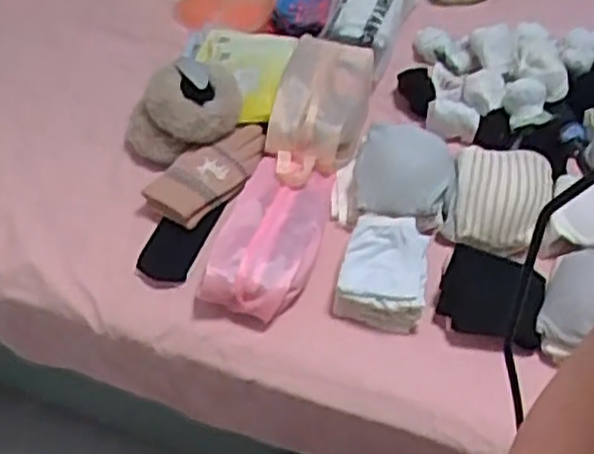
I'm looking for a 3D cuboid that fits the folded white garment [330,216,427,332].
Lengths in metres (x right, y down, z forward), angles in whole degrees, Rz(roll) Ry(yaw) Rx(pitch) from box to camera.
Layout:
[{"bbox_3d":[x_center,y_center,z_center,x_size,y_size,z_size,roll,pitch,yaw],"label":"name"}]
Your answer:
[{"bbox_3d":[0.109,0.057,0.951,0.108,0.070,0.124,9,56,10],"label":"folded white garment"}]

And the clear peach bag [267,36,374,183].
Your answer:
[{"bbox_3d":[0.035,-0.172,1.085,0.126,0.064,0.260,8,56,9],"label":"clear peach bag"}]

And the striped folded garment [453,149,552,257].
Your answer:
[{"bbox_3d":[0.273,-0.042,1.003,0.128,0.053,0.152,5,55,8],"label":"striped folded garment"}]

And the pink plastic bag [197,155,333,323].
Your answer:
[{"bbox_3d":[-0.036,0.004,0.989,0.138,0.057,0.226,8,56,10],"label":"pink plastic bag"}]

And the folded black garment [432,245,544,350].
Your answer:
[{"bbox_3d":[0.245,0.084,0.949,0.122,0.028,0.115,14,57,14],"label":"folded black garment"}]

